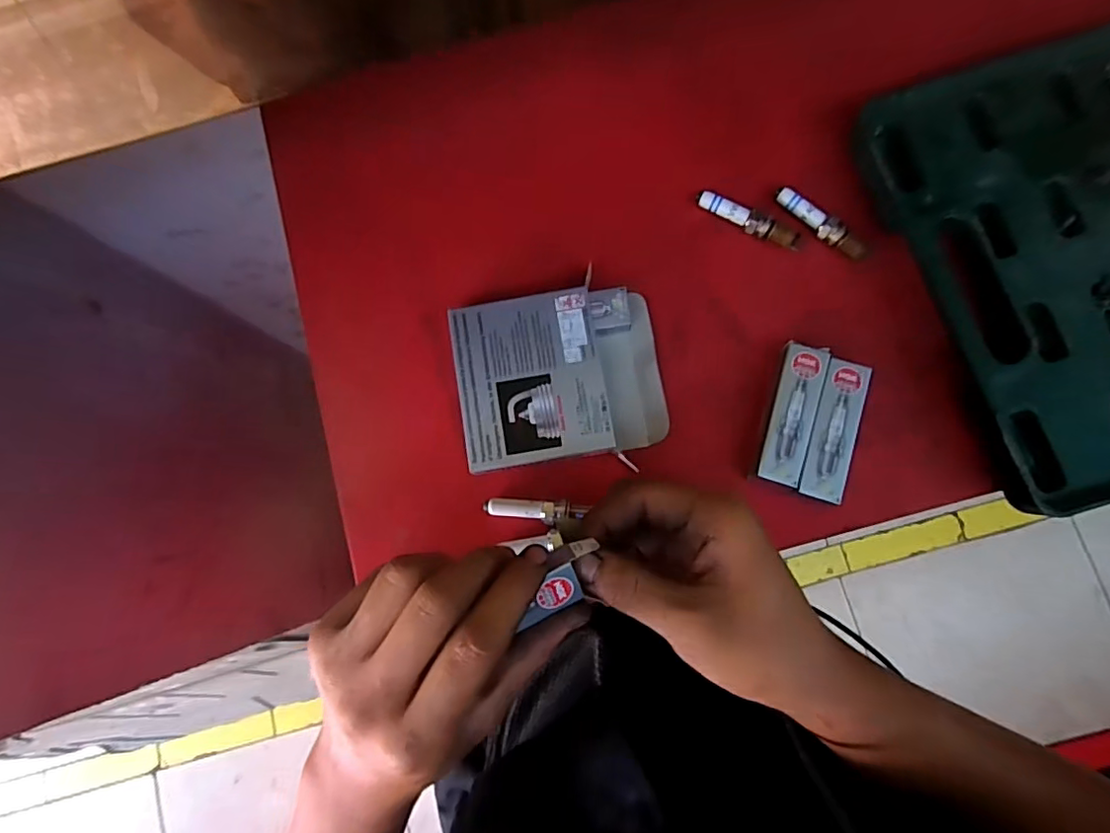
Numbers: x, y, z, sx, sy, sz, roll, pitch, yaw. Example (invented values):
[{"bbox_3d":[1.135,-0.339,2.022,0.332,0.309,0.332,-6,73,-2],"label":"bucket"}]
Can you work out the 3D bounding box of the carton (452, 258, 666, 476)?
[{"bbox_3d":[0.003,-0.025,0.350,0.122,0.024,0.103,-9,80,2],"label":"carton"}]

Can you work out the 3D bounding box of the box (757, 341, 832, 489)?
[{"bbox_3d":[0.141,-0.002,0.339,0.027,0.019,0.086,18,81,6],"label":"box"}]

